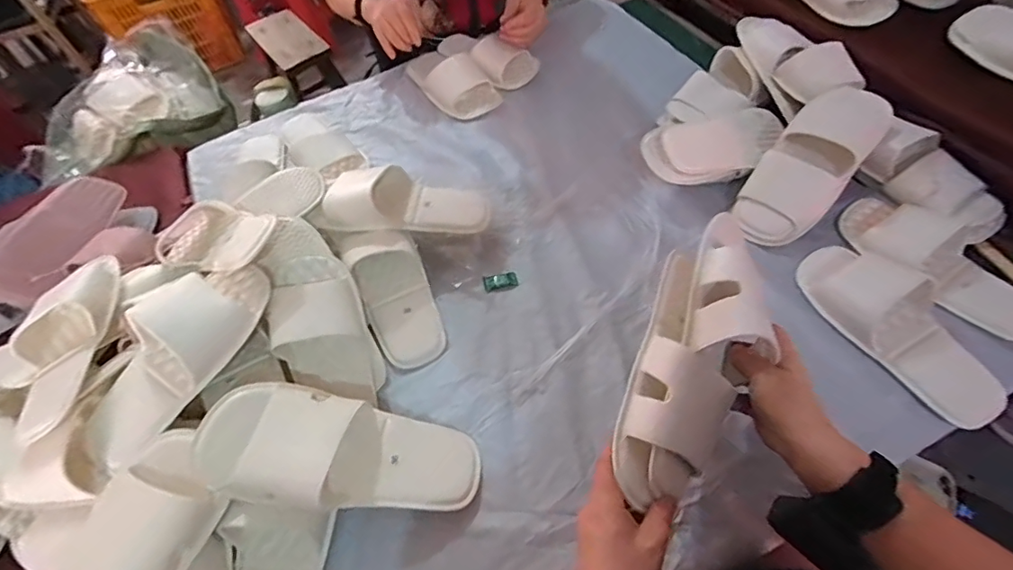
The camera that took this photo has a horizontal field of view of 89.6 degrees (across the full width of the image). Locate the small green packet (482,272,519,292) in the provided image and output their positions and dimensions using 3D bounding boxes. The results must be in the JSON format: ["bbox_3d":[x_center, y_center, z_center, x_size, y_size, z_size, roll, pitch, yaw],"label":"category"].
[{"bbox_3d":[-0.008,-0.004,0.690,0.046,0.007,0.026,-10,55,0],"label":"small green packet"}]

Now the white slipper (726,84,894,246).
[{"bbox_3d":[0.401,-0.160,0.679,0.106,0.069,0.244,37,85,23],"label":"white slipper"}]

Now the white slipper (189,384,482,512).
[{"bbox_3d":[-0.162,0.167,0.518,0.273,0.055,0.115,16,56,-18],"label":"white slipper"}]

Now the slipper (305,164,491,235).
[{"bbox_3d":[-0.142,-0.110,0.700,0.235,0.066,0.091,2,56,-16],"label":"slipper"}]

